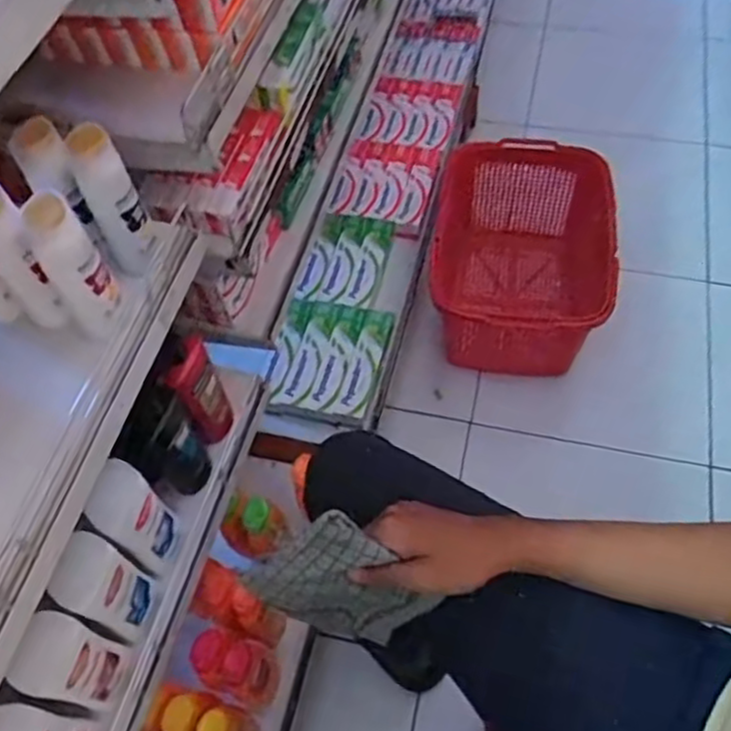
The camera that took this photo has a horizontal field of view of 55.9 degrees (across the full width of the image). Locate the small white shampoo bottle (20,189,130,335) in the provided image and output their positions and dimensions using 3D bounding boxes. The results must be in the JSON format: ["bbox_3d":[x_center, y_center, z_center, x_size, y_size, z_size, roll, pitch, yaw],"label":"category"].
[{"bbox_3d":[-0.208,-0.072,0.499,0.032,0.114,0.032,-2,58,3],"label":"small white shampoo bottle"}]

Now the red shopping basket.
[{"bbox_3d":[0.298,-0.195,1.274,0.336,0.290,0.313,8,59,9],"label":"red shopping basket"}]

